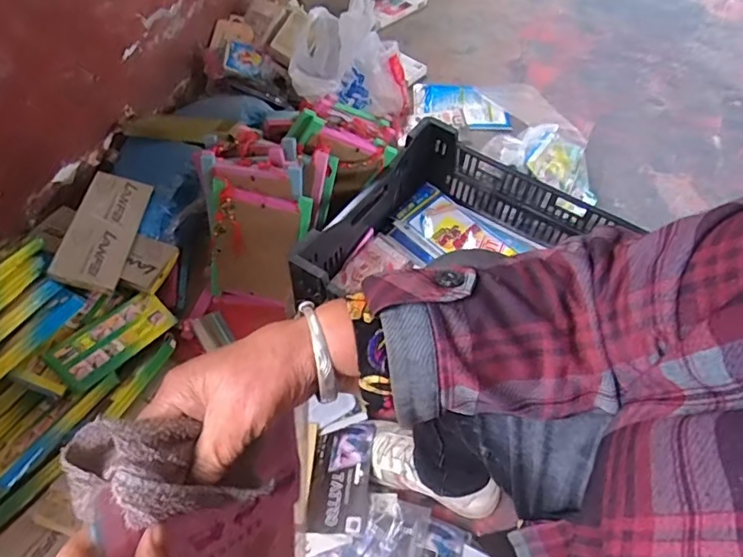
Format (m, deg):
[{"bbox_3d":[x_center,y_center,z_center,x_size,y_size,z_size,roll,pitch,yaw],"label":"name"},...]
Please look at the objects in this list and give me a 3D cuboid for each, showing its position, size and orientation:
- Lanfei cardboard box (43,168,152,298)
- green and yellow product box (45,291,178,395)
[{"bbox_3d":[-0.418,-0.079,0.828,0.090,0.020,0.219,20,49,-23],"label":"Lanfei cardboard box"},{"bbox_3d":[-0.373,0.084,0.772,0.073,0.014,0.181,51,39,-7],"label":"green and yellow product box"}]

